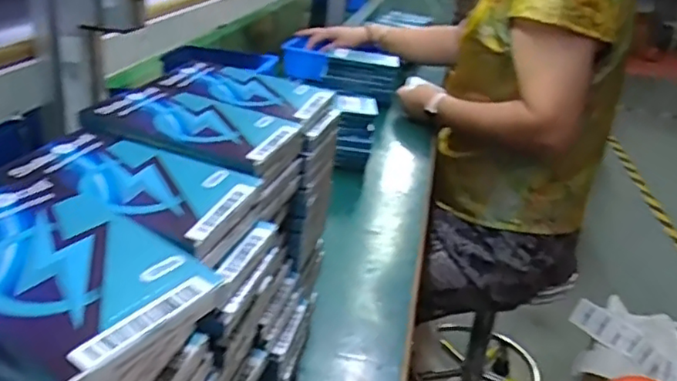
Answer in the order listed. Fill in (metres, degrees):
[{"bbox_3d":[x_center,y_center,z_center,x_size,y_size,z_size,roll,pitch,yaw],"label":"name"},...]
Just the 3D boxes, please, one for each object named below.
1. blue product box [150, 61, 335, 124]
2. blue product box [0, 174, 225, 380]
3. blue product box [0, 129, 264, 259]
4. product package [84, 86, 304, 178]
[{"bbox_3d":[-0.076,-0.082,0.495,0.129,0.012,0.080,14,26,16],"label":"blue product box"},{"bbox_3d":[-0.121,0.031,0.264,0.133,0.016,0.076,21,29,29],"label":"blue product box"},{"bbox_3d":[-0.121,-0.004,0.355,0.134,0.017,0.076,13,26,14],"label":"blue product box"},{"bbox_3d":[-0.100,-0.046,0.425,0.130,0.014,0.086,13,26,15],"label":"product package"}]

